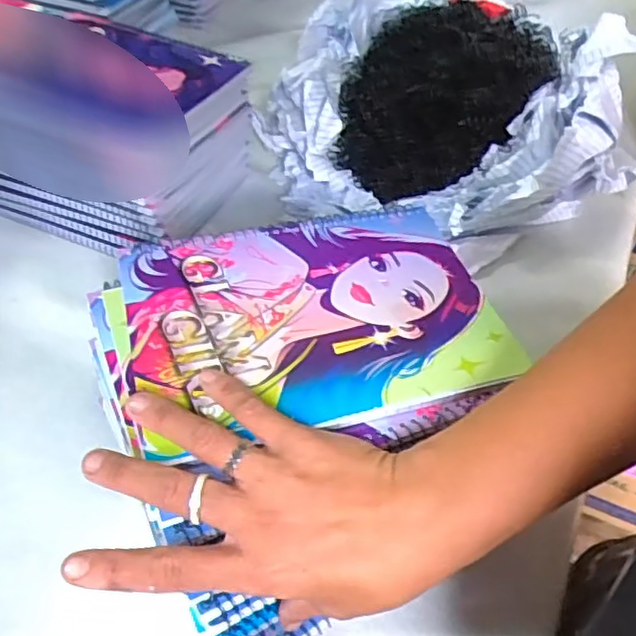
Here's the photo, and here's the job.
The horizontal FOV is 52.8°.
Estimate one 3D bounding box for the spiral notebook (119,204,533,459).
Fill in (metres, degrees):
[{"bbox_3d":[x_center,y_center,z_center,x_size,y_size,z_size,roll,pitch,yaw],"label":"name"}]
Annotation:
[{"bbox_3d":[-0.003,-0.006,0.356,0.194,0.006,0.145,-10,49,-12],"label":"spiral notebook"}]

